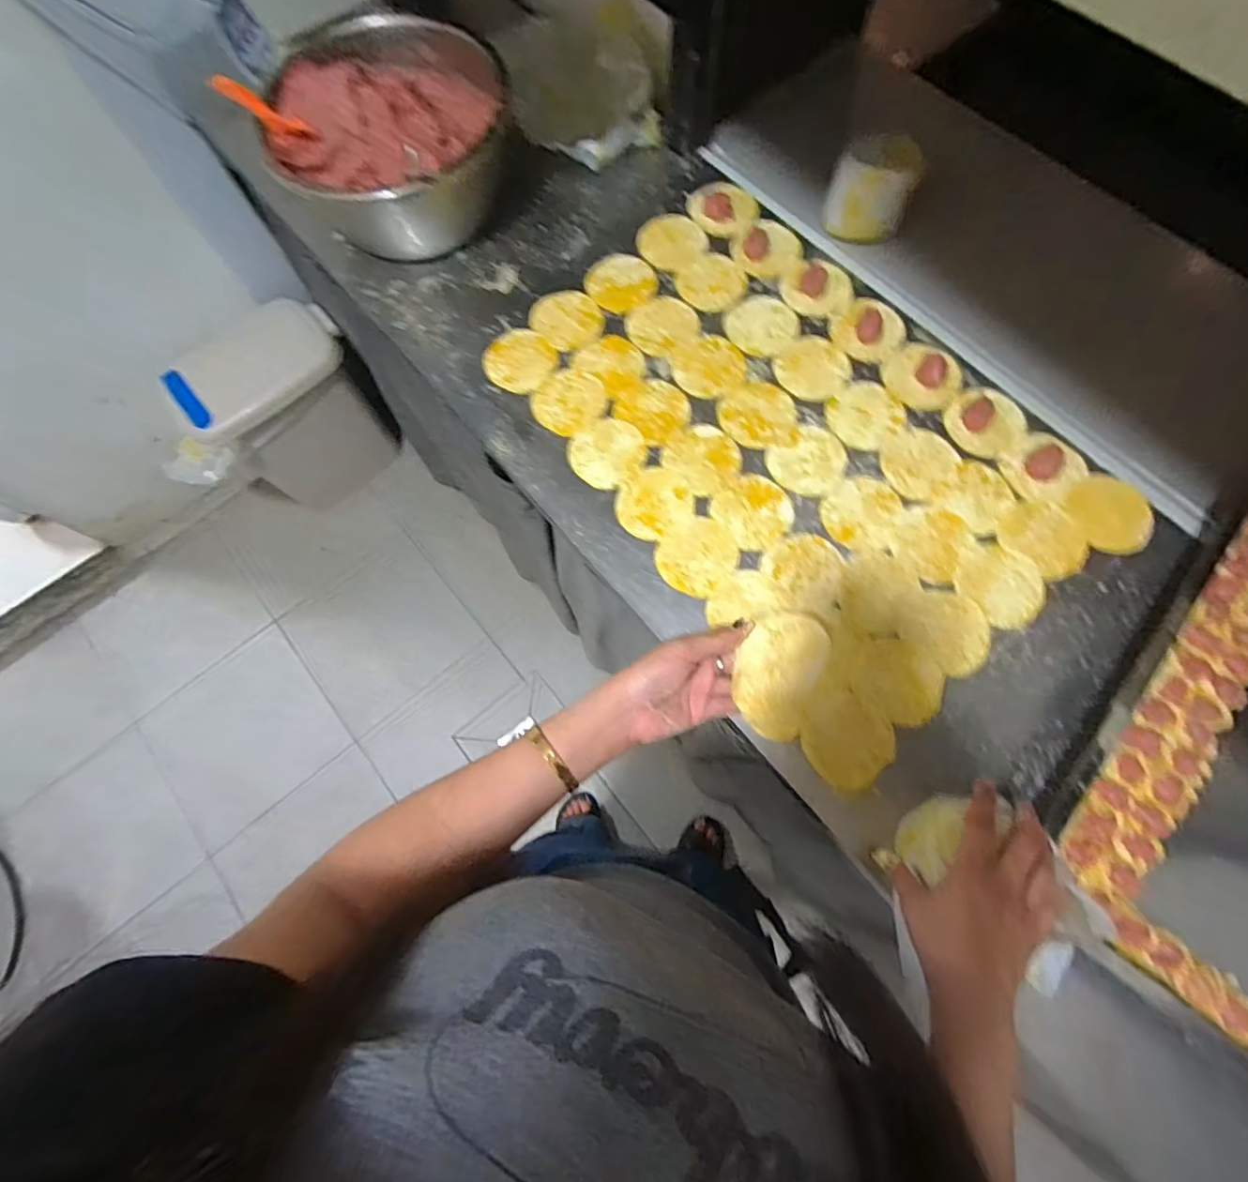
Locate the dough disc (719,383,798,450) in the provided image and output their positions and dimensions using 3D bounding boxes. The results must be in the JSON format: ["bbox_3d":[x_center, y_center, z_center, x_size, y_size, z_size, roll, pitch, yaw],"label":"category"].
[{"bbox_3d":[0.151,-0.200,0.628,0.083,0.004,0.086,-1,73,2],"label":"dough disc"}]

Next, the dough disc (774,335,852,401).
[{"bbox_3d":[0.217,-0.258,0.642,0.080,0.004,0.076,-1,73,2],"label":"dough disc"}]

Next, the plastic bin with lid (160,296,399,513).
[{"bbox_3d":[-0.777,-0.415,1.343,0.211,0.438,0.372,43,78,15],"label":"plastic bin with lid"}]

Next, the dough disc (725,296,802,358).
[{"bbox_3d":[0.163,-0.319,0.665,0.080,0.006,0.085,-1,73,2],"label":"dough disc"}]

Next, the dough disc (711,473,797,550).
[{"bbox_3d":[0.139,-0.087,0.595,0.078,0.004,0.080,-1,73,2],"label":"dough disc"}]

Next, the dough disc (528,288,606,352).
[{"bbox_3d":[-0.069,-0.333,0.680,0.078,0.004,0.091,-43,76,-10],"label":"dough disc"}]

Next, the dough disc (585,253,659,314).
[{"bbox_3d":[-0.004,-0.387,0.697,0.084,0.007,0.083,-1,73,2],"label":"dough disc"}]

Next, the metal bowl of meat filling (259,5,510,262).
[{"bbox_3d":[-0.270,-0.547,0.685,0.262,0.135,0.263,-1,73,2],"label":"metal bowl of meat filling"}]

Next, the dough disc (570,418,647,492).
[{"bbox_3d":[-0.017,-0.153,0.620,0.082,0.004,0.078,-1,73,2],"label":"dough disc"}]

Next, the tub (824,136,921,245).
[{"bbox_3d":[0.299,-0.485,0.676,0.093,0.089,0.102,-1,73,2],"label":"tub"}]

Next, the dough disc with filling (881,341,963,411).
[{"bbox_3d":[0.338,-0.248,0.632,0.083,0.015,0.081,-1,73,2],"label":"dough disc with filling"}]

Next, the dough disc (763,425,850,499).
[{"bbox_3d":[0.203,-0.141,0.609,0.080,0.004,0.076,-1,73,2],"label":"dough disc"}]

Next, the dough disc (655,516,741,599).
[{"bbox_3d":[0.077,-0.039,0.579,0.084,0.004,0.083,-1,73,2],"label":"dough disc"}]

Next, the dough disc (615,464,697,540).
[{"bbox_3d":[0.032,-0.097,0.598,0.081,0.004,0.075,-1,73,2],"label":"dough disc"}]

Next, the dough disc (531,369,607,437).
[{"bbox_3d":[-0.063,-0.219,0.644,0.082,0.004,0.075,-1,73,2],"label":"dough disc"}]

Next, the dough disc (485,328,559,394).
[{"bbox_3d":[-0.124,-0.276,0.665,0.082,0.008,0.082,-1,73,2],"label":"dough disc"}]

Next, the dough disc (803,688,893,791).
[{"bbox_3d":[0.209,0.138,0.522,0.081,0.007,0.088,-1,73,2],"label":"dough disc"}]

